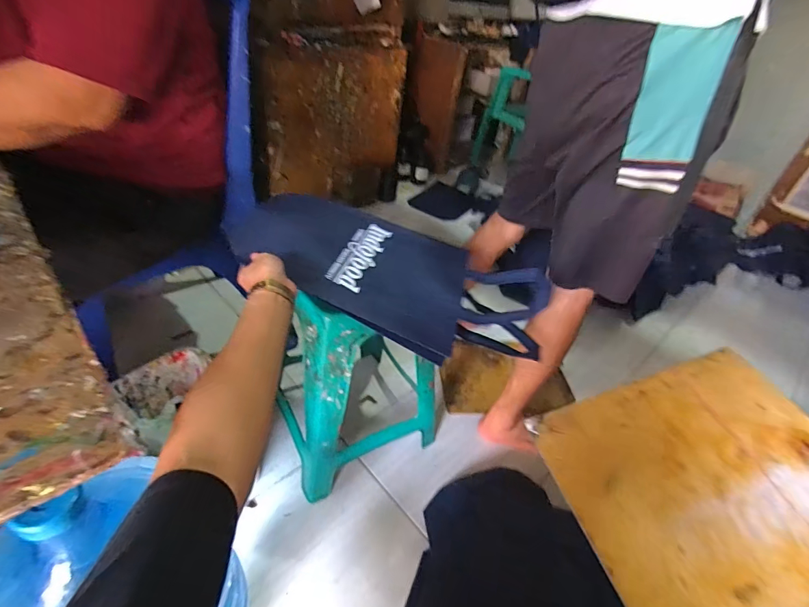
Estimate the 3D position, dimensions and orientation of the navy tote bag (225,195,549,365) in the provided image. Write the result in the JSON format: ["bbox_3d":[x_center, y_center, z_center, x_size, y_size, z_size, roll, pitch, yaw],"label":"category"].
[{"bbox_3d":[-0.041,-0.057,0.741,0.576,0.082,0.280,20,41,12],"label":"navy tote bag"}]

